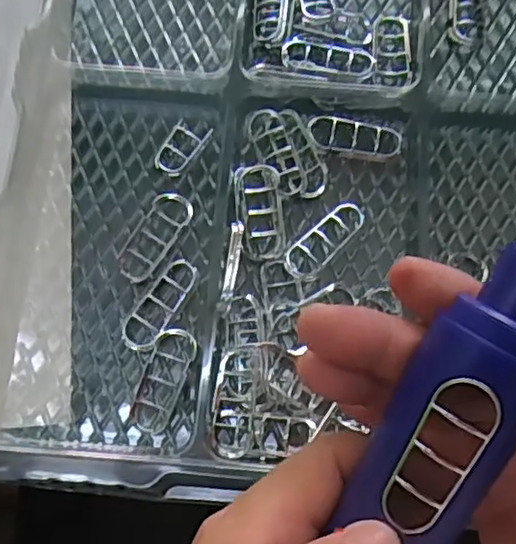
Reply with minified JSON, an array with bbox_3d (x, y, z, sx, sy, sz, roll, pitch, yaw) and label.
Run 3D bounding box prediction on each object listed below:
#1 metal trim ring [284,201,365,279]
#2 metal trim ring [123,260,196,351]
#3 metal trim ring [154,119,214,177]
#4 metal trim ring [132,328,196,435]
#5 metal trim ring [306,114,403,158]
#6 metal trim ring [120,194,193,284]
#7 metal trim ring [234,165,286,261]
[{"bbox_3d":[0.036,-0.017,0.340,0.053,0.007,0.019,-41,90,-11],"label":"metal trim ring"},{"bbox_3d":[-0.052,0.017,0.331,0.020,0.009,0.053,31,78,7],"label":"metal trim ring"},{"bbox_3d":[-0.043,-0.070,0.355,0.020,0.006,0.034,29,77,7],"label":"metal trim ring"},{"bbox_3d":[-0.047,0.055,0.320,0.021,0.009,0.053,18,76,4],"label":"metal trim ring"},{"bbox_3d":[0.055,-0.077,0.355,0.052,0.006,0.022,8,76,2],"label":"metal trim ring"},{"bbox_3d":[-0.056,-0.019,0.343,0.023,0.004,0.053,31,78,7],"label":"metal trim ring"},{"bbox_3d":[0.001,-0.032,0.340,0.025,0.009,0.052,-4,76,-1],"label":"metal trim ring"}]

